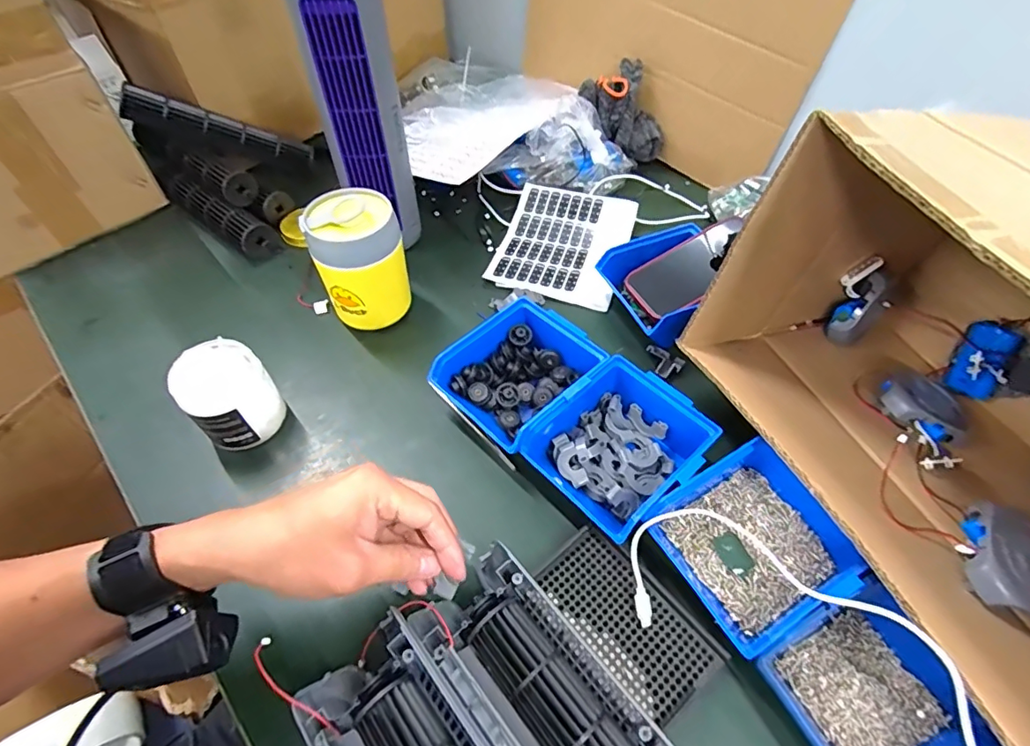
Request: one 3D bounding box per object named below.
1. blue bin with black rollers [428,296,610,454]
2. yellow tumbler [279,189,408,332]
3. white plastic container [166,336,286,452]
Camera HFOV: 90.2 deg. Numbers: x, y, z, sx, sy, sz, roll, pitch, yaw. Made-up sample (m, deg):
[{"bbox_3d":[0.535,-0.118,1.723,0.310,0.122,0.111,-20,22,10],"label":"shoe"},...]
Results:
[{"bbox_3d":[0.013,0.001,0.515,0.159,0.073,0.120,-38,62,-25],"label":"blue bin with black rollers"},{"bbox_3d":[-0.170,-0.114,0.553,0.094,0.141,0.087,-27,57,-19],"label":"yellow tumbler"},{"bbox_3d":[-0.264,0.027,0.486,0.071,0.098,0.070,0,53,0],"label":"white plastic container"}]

